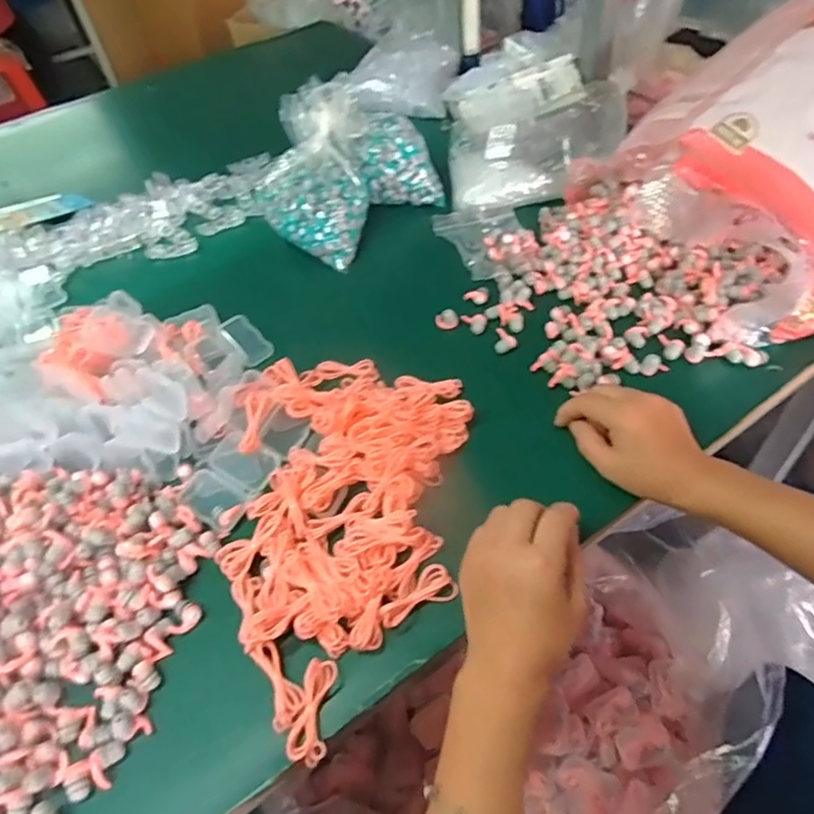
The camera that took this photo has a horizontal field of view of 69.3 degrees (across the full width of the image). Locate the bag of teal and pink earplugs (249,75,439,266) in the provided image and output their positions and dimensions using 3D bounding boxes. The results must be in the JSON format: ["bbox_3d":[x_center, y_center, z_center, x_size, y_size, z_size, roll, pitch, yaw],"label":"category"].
[{"bbox_3d":[-0.075,-0.290,0.704,0.146,0.133,0.213,33,61,29],"label":"bag of teal and pink earplugs"}]

